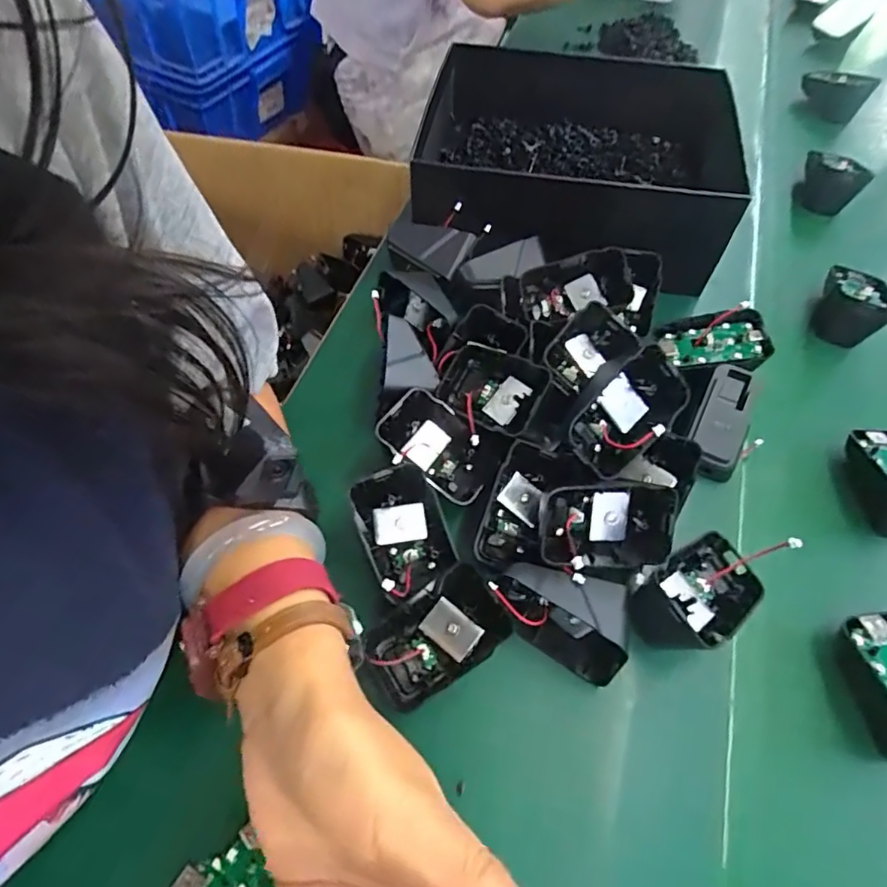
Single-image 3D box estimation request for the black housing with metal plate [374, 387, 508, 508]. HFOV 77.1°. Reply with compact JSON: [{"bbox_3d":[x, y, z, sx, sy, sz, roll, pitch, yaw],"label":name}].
[{"bbox_3d":[-0.003,0.003,0.330,0.067,0.031,0.047,26,60,11],"label":"black housing with metal plate"}]

